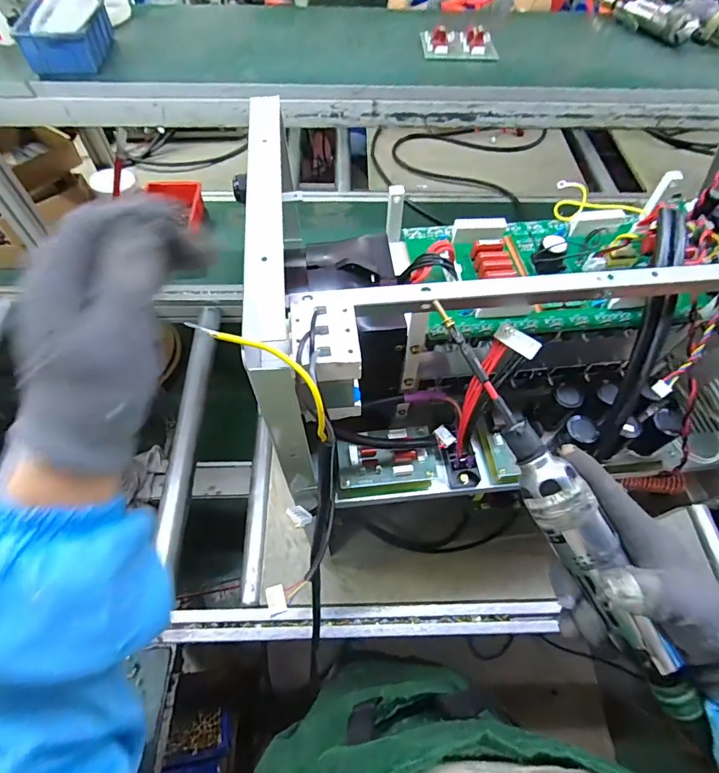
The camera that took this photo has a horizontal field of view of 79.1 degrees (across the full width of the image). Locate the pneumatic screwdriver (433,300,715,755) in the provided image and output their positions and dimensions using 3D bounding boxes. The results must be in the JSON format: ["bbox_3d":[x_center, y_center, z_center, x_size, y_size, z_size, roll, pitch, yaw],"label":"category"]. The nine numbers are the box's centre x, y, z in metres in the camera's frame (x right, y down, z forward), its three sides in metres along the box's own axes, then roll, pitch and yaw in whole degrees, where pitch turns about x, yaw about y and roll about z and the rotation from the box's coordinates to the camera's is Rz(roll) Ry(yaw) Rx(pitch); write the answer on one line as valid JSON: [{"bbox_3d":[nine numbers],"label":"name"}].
[{"bbox_3d":[0.136,0.082,0.285,0.043,0.038,0.324,-27,83,-17],"label":"pneumatic screwdriver"}]

